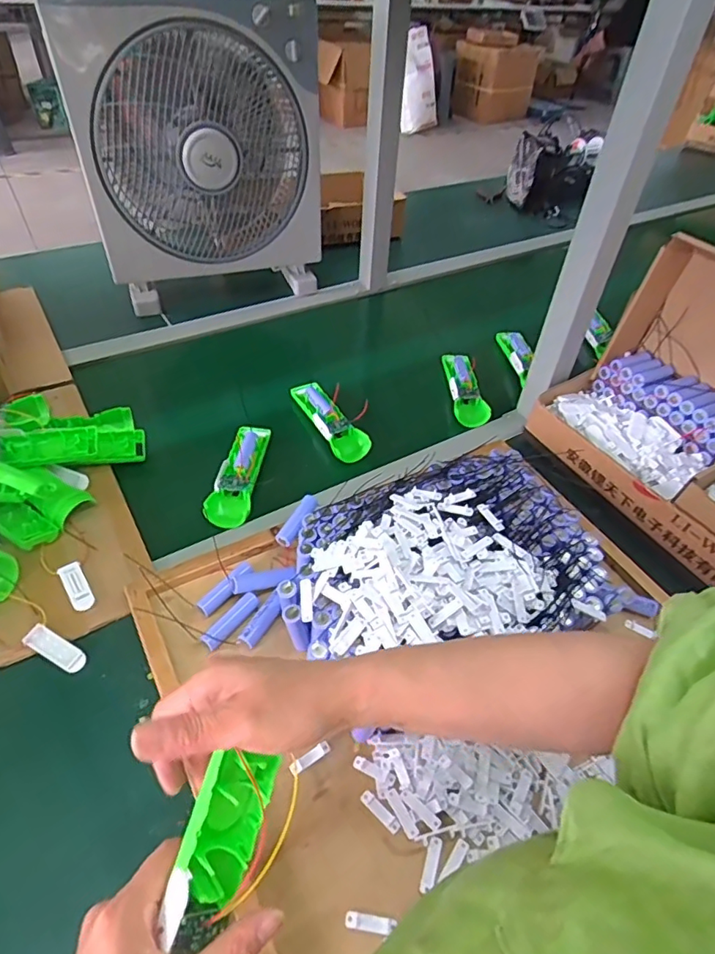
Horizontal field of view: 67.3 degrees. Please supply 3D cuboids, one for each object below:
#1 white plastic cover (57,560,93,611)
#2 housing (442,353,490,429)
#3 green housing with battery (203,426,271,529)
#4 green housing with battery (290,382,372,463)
[{"bbox_3d":[-0.283,0.110,0.543,0.022,0.007,0.057,-29,56,-27],"label":"white plastic cover"},{"bbox_3d":[0.164,-0.140,0.819,0.051,0.032,0.158,2,47,-3],"label":"housing"},{"bbox_3d":[-0.148,-0.005,0.673,0.052,0.035,0.154,5,47,0],"label":"green housing with battery"},{"bbox_3d":[-0.038,-0.082,0.743,0.046,0.023,0.160,-20,52,-21],"label":"green housing with battery"}]

